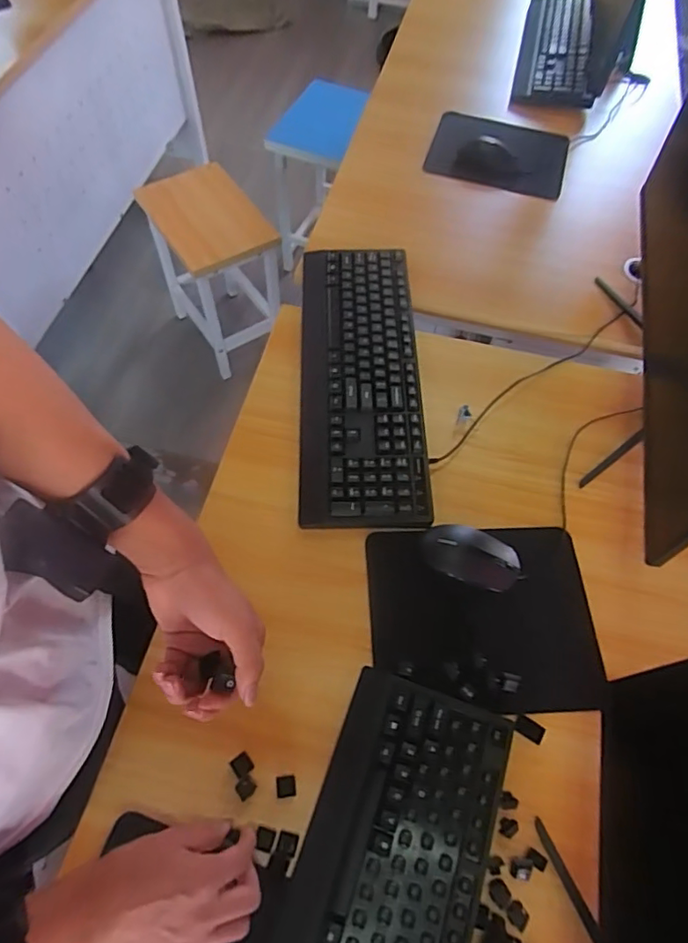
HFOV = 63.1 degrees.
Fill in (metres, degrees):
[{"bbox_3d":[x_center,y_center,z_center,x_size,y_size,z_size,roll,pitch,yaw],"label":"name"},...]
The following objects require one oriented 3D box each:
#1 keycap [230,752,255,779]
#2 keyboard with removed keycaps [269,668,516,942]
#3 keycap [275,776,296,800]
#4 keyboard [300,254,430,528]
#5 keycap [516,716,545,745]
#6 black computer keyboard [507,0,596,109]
[{"bbox_3d":[-0.095,0.275,0.524,0.018,0.004,0.019,-37,69,-20],"label":"keycap"},{"bbox_3d":[0.017,0.400,0.450,0.156,0.028,0.431,19,62,8],"label":"keyboard with removed keycaps"},{"bbox_3d":[-0.053,0.290,0.514,0.018,0.004,0.018,-5,62,-5],"label":"keycap"},{"bbox_3d":[0.021,-0.128,0.735,0.147,0.031,0.426,0,61,-2],"label":"keyboard"},{"bbox_3d":[0.181,0.252,0.548,0.028,0.012,0.018,29,64,13],"label":"keycap"},{"bbox_3d":[0.439,-0.886,1.156,0.147,0.042,0.432,5,61,19],"label":"black computer keyboard"}]

